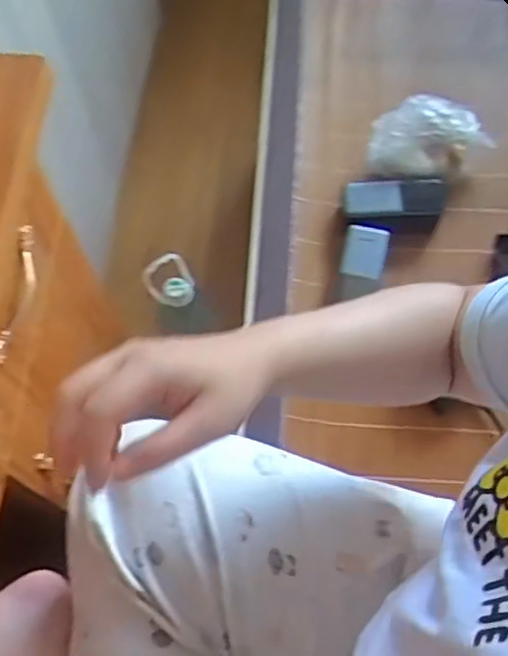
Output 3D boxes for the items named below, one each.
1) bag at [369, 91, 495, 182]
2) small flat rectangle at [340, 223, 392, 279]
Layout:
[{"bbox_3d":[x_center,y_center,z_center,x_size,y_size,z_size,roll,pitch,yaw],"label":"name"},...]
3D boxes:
[{"bbox_3d":[0.221,-0.241,0.892,0.153,0.067,0.097,-27,66,-11],"label":"bag"},{"bbox_3d":[0.141,-0.097,0.873,0.054,0.021,0.074,11,65,7],"label":"small flat rectangle"}]

